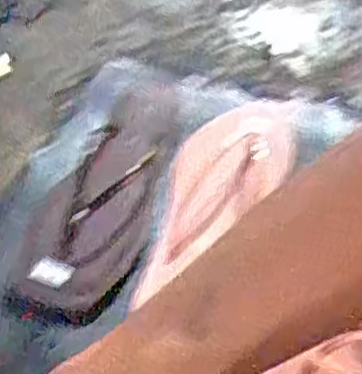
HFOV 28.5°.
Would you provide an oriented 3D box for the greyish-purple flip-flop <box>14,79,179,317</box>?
[{"bbox_3d":[-0.050,-0.007,0.567,0.084,0.033,0.242,19,54,9],"label":"greyish-purple flip-flop"}]

